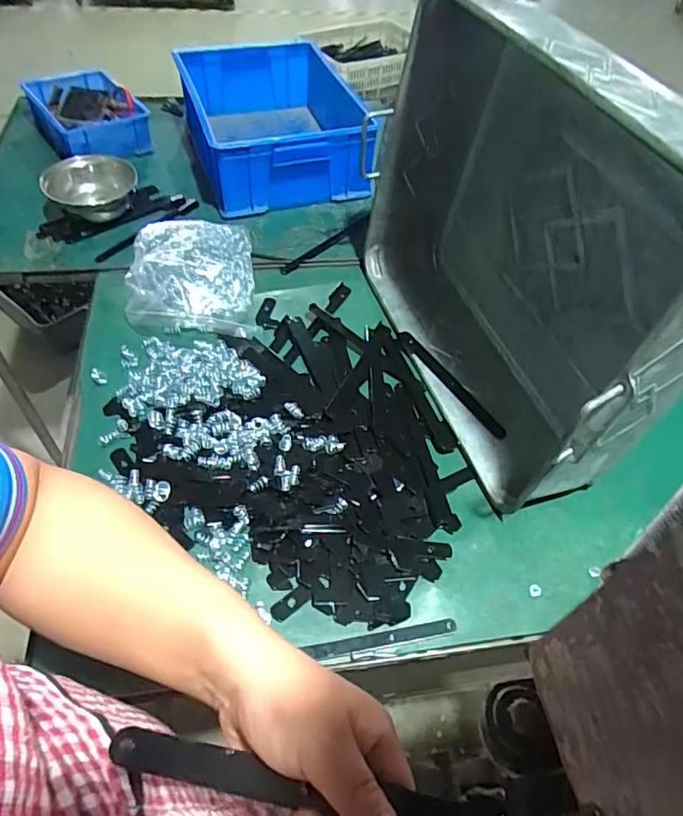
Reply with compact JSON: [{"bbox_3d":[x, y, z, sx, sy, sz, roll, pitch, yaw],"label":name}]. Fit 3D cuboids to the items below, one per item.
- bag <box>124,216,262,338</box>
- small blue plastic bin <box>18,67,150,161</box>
[{"bbox_3d":[-0.223,-0.201,0.818,0.179,0.065,0.218,-4,52,-8],"label":"bag"},{"bbox_3d":[-0.511,-0.586,1.112,0.185,0.080,0.258,-26,58,-21],"label":"small blue plastic bin"}]

